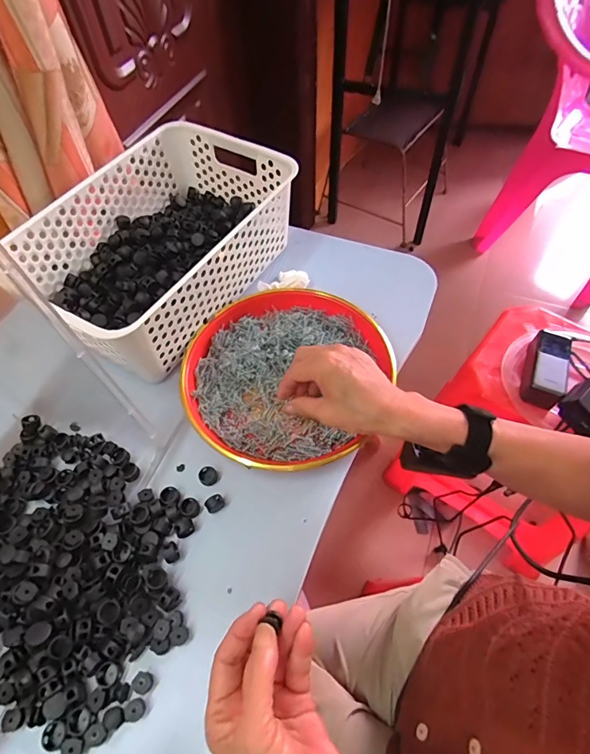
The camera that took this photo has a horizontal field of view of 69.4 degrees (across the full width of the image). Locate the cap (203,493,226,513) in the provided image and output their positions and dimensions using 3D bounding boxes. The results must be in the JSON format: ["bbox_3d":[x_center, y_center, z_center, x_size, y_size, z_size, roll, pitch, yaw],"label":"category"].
[{"bbox_3d":[-0.074,0.117,0.394,0.017,0.011,0.012,-30,61,-17],"label":"cap"}]

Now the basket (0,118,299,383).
[{"bbox_3d":[-0.159,-0.156,0.499,0.209,0.100,0.302,29,62,19],"label":"basket"}]

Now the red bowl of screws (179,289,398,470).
[{"bbox_3d":[-0.013,-0.007,0.457,0.204,0.029,0.214,0,56,0],"label":"red bowl of screws"}]

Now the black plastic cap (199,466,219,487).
[{"bbox_3d":[-0.084,0.095,0.412,0.018,0.006,0.019,-1,57,1],"label":"black plastic cap"}]

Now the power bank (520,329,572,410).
[{"bbox_3d":[0.419,-0.017,0.717,0.058,0.049,0.131,21,60,15],"label":"power bank"}]

